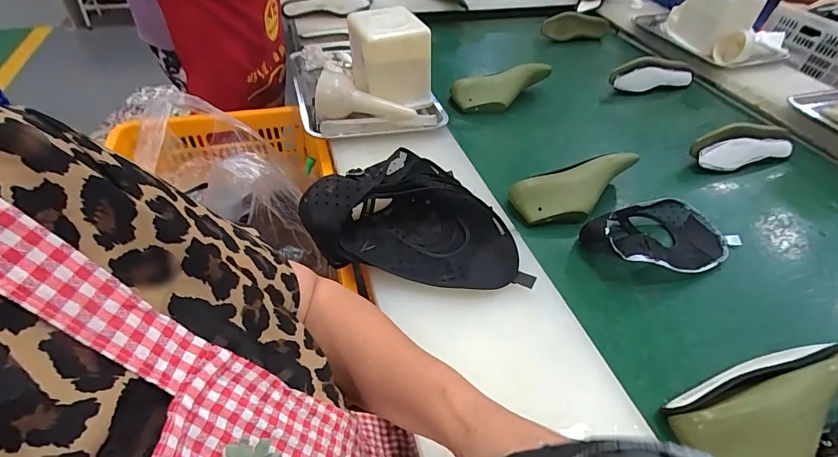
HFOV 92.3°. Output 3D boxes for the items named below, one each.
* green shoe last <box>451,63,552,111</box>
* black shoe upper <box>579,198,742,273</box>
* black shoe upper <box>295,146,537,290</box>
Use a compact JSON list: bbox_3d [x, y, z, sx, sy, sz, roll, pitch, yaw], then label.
[{"bbox_3d":[0.214,-0.347,1.003,0.255,0.093,0.071,-10,46,-11],"label":"green shoe last"},{"bbox_3d":[0.416,0.013,0.679,0.292,0.059,0.137,-5,44,-25],"label":"black shoe upper"},{"bbox_3d":[0.020,-0.031,0.597,0.309,0.081,0.235,12,46,10],"label":"black shoe upper"}]

